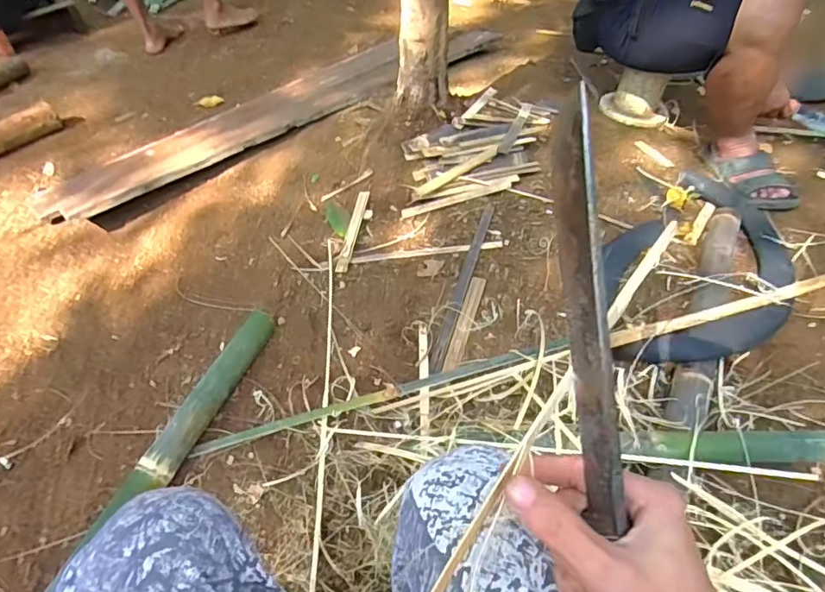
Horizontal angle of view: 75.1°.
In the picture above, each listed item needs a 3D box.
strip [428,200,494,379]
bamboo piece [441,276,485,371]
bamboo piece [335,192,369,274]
[{"bbox_3d":[0.105,-0.029,1.091,0.025,0.005,0.419,12,59,15],"label":"strip"},{"bbox_3d":[0.103,0.051,1.040,0.028,0.004,0.213,16,60,9],"label":"bamboo piece"},{"bbox_3d":[-0.132,-0.146,1.196,0.028,0.005,0.241,6,55,7],"label":"bamboo piece"}]

